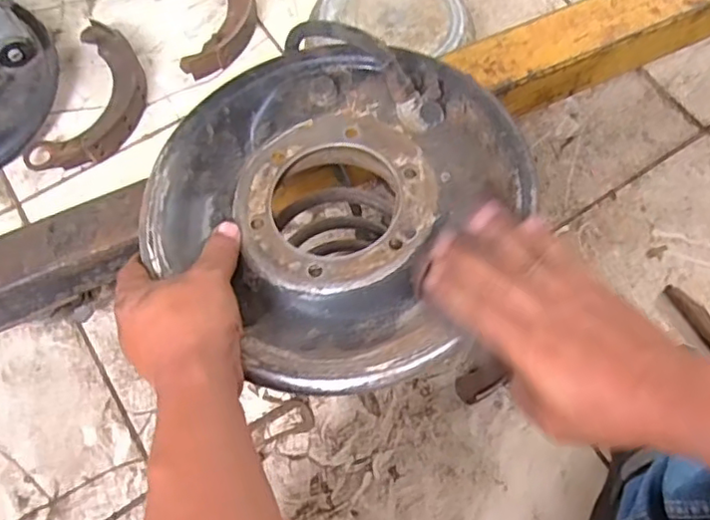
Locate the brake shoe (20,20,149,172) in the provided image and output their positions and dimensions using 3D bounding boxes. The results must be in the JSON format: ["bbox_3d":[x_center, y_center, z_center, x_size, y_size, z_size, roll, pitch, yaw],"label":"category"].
[{"bbox_3d":[-0.342,-0.212,0.823,0.114,0.034,0.216,16,69,5],"label":"brake shoe"}]

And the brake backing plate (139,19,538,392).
[{"bbox_3d":[-0.011,-0.050,0.432,0.245,0.066,0.250,0,69,0],"label":"brake backing plate"}]

